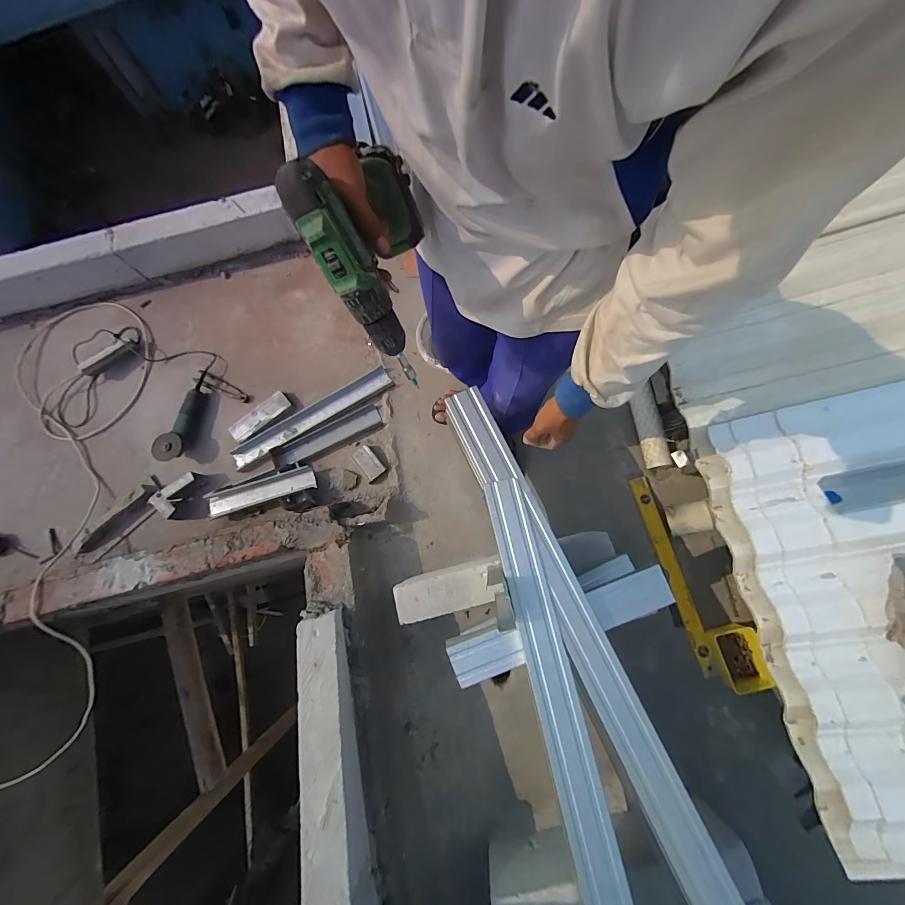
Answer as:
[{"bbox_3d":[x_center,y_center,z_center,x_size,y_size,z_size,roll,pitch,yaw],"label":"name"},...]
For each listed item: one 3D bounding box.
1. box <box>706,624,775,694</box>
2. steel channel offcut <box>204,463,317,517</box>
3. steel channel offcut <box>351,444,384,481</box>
[{"bbox_3d":[0.791,0.566,1.073,0.113,0.057,0.157,-12,77,0],"label":"box"},{"bbox_3d":[-0.625,0.120,1.284,0.353,0.034,0.083,-15,77,-1],"label":"steel channel offcut"},{"bbox_3d":[-0.277,0.034,1.284,0.063,0.019,0.111,-40,77,-10],"label":"steel channel offcut"}]

